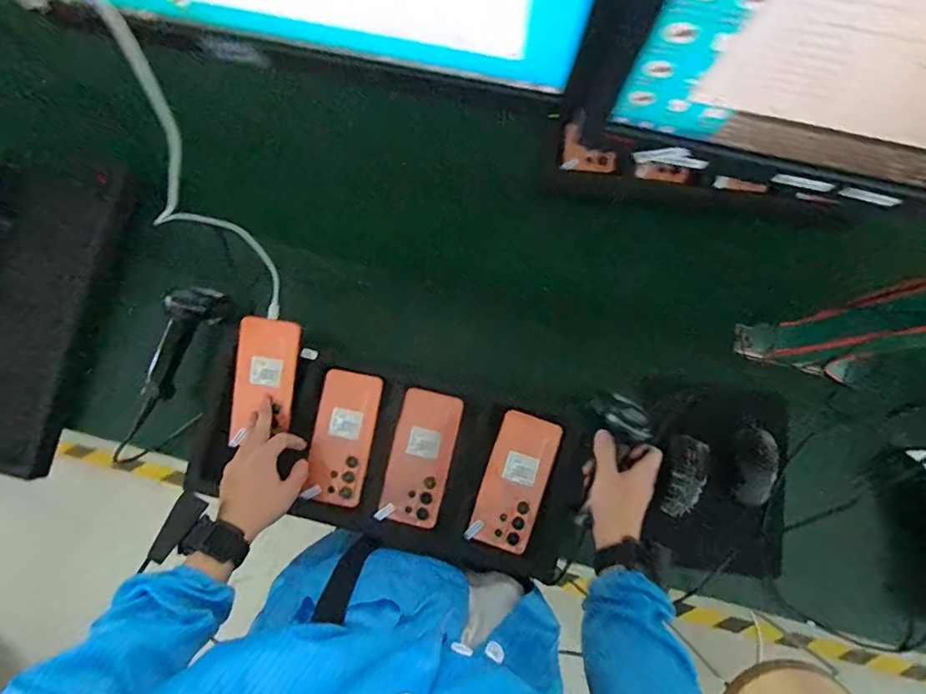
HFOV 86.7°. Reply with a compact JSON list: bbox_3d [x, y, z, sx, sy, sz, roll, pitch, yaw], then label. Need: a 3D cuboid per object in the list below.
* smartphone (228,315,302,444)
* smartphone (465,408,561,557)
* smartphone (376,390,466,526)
[{"bbox_3d":[-0.263,0.040,0.652,0.080,0.005,0.154,6,92,-7],"label":"smartphone"},{"bbox_3d":[0.068,0.175,0.637,0.081,0.015,0.170,20,84,4],"label":"smartphone"},{"bbox_3d":[-0.054,0.145,0.645,0.081,0.011,0.169,13,83,3],"label":"smartphone"}]

